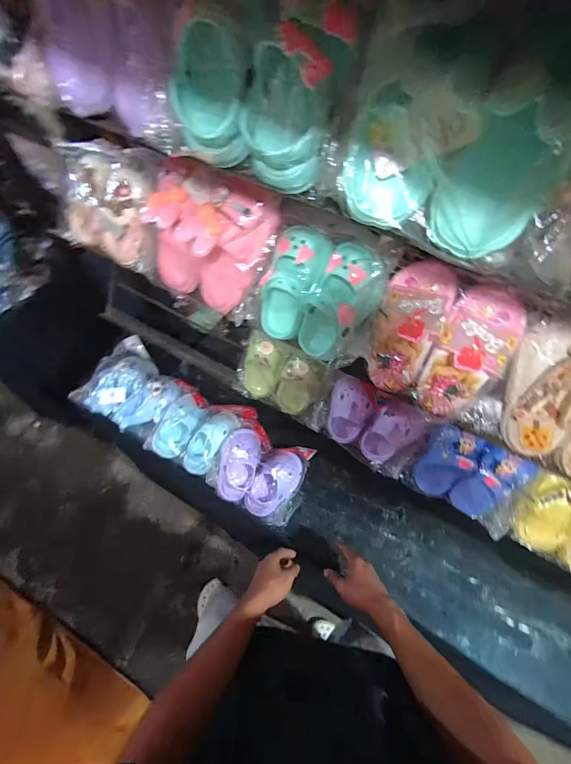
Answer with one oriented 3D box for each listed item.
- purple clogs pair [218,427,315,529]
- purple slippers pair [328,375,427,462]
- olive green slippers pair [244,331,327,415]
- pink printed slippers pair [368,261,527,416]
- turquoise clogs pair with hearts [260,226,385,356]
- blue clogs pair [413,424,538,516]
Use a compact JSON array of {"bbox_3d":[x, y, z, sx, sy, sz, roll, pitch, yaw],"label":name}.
[{"bbox_3d":[-0.052,0.217,0.782,0.203,0.091,0.180,8,60,2],"label":"purple clogs pair"},{"bbox_3d":[0.162,0.077,0.646,0.179,0.142,0.058,25,37,8],"label":"purple slippers pair"},{"bbox_3d":[-0.007,-0.012,0.698,0.169,0.152,0.055,27,44,14],"label":"olive green slippers pair"},{"bbox_3d":[0.199,-0.052,0.452,0.170,0.177,0.065,31,29,14],"label":"pink printed slippers pair"},{"bbox_3d":[0.040,-0.120,0.473,0.155,0.162,0.068,30,35,17],"label":"turquoise clogs pair with hearts"},{"bbox_3d":[0.320,0.164,0.608,0.154,0.150,0.071,30,63,13],"label":"blue clogs pair"}]

